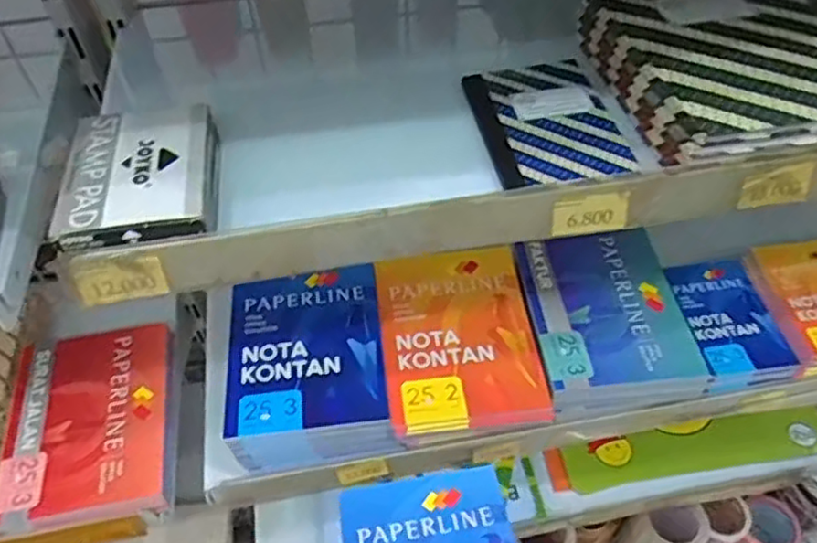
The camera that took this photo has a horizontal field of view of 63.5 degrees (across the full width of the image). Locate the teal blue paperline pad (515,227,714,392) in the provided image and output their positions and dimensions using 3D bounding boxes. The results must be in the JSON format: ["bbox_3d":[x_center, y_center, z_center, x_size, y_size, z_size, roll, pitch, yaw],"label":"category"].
[{"bbox_3d":[0.217,0.037,0.725,0.164,0.025,0.195,-5,50,-4],"label":"teal blue paperline pad"}]

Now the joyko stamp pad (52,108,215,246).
[{"bbox_3d":[-0.177,-0.065,0.437,0.091,0.021,0.123,-8,50,-6],"label":"joyko stamp pad"}]

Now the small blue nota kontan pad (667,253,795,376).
[{"bbox_3d":[0.371,0.047,0.768,0.098,0.011,0.154,-5,50,-4],"label":"small blue nota kontan pad"}]

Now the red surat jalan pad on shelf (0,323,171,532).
[{"bbox_3d":[-0.333,0.155,0.694,0.161,0.019,0.212,-11,50,-8],"label":"red surat jalan pad on shelf"}]

